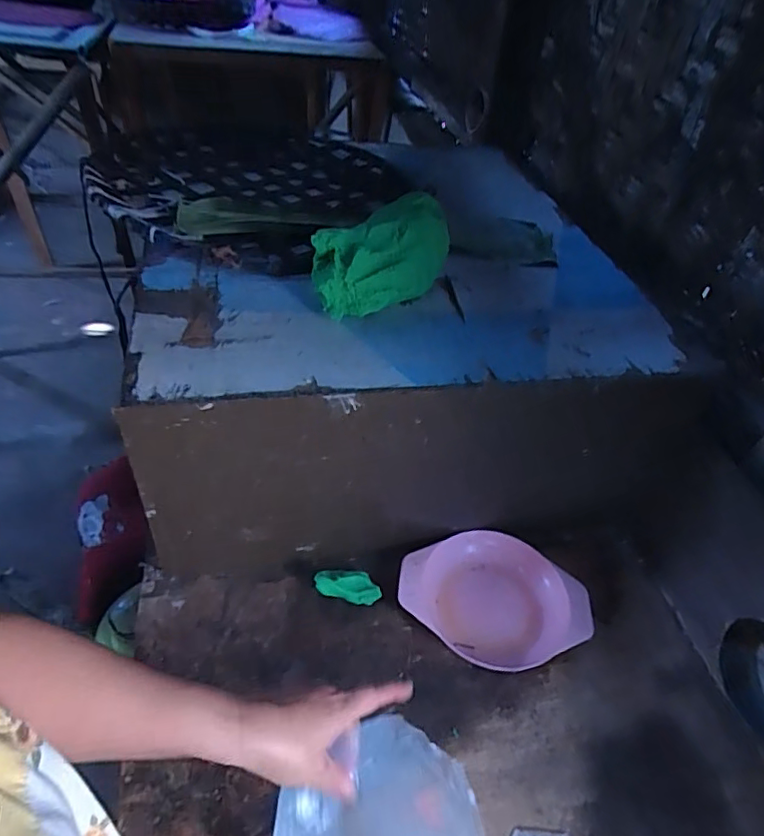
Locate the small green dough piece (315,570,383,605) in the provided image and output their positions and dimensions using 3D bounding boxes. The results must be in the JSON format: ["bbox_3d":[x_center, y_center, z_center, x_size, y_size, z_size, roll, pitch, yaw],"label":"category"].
[{"bbox_3d":[-0.034,0.168,0.562,0.066,0.017,0.029,9,43,1],"label":"small green dough piece"}]

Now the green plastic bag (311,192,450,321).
[{"bbox_3d":[-0.004,-0.145,0.514,0.125,0.078,0.075,-29,55,-34],"label":"green plastic bag"}]

